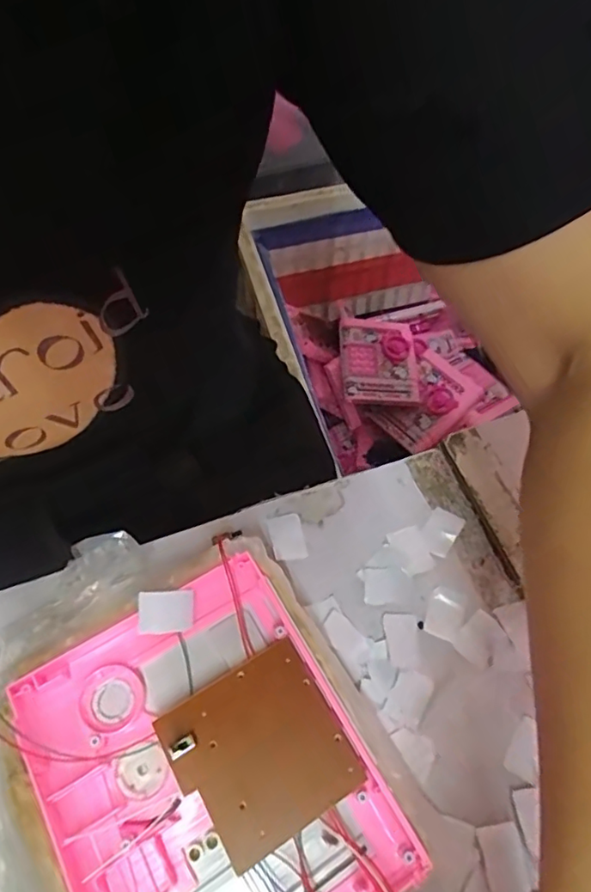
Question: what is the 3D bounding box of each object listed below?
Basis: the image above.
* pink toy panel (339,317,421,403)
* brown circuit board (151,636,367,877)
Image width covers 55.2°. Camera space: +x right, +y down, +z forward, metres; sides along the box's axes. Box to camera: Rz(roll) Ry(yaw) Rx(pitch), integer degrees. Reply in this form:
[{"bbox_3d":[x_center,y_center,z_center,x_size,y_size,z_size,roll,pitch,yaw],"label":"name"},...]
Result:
[{"bbox_3d":[0.143,-0.153,0.973,0.128,0.030,0.169,0,61,-2],"label":"pink toy panel"},{"bbox_3d":[-0.017,0.140,0.261,0.072,0.006,0.072,-28,66,-16],"label":"brown circuit board"}]

